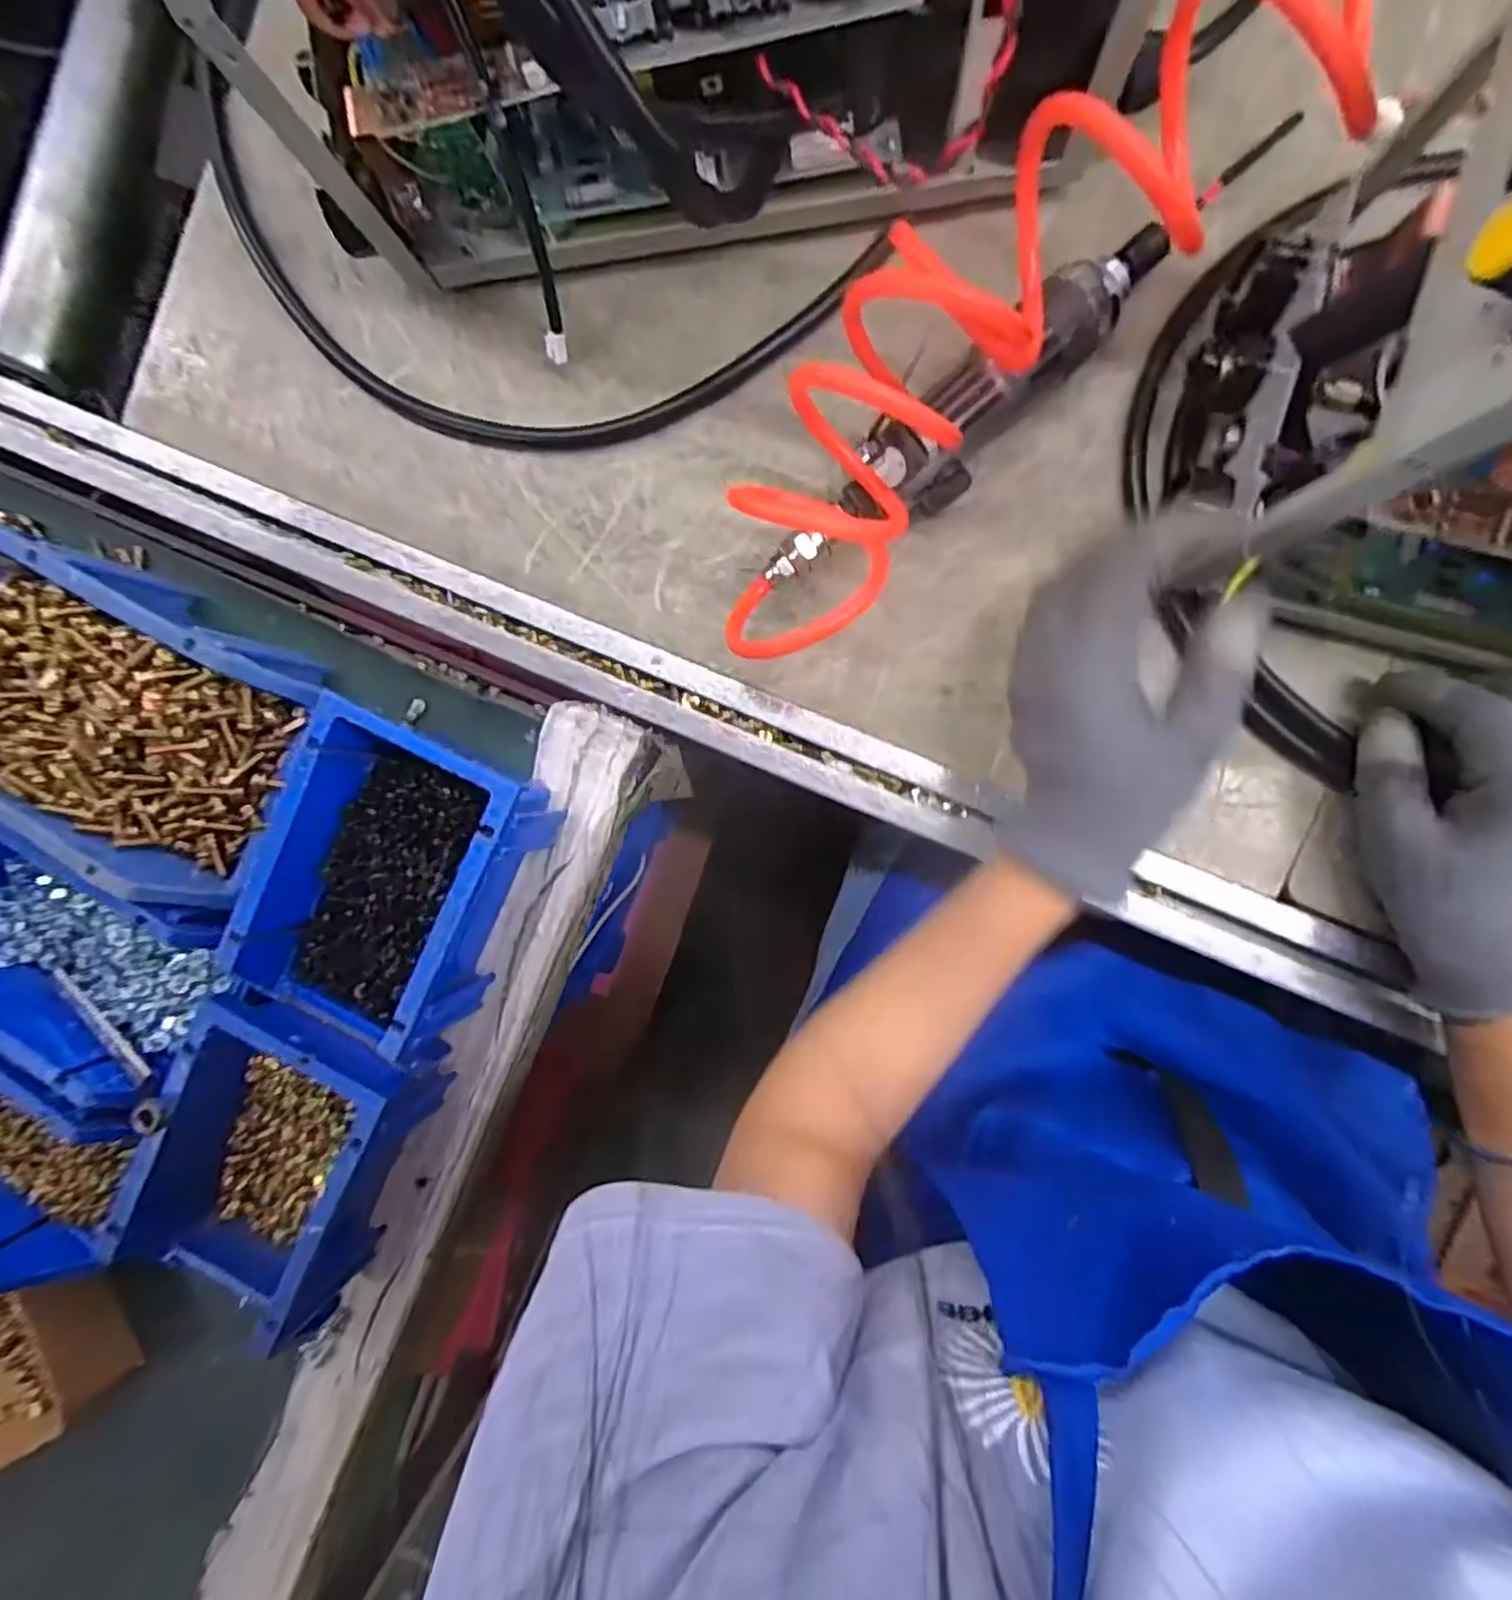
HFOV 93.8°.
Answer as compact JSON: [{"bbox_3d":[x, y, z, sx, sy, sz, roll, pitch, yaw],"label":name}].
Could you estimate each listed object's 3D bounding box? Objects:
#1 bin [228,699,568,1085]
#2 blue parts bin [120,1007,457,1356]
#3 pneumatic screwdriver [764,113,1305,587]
[{"bbox_3d":[-0.173,0.045,0.344,0.098,0.073,0.156,25,95,5],"label":"bin"},{"bbox_3d":[-0.240,0.191,0.358,0.095,0.077,0.174,25,94,4],"label":"blue parts bin"},{"bbox_3d":[0.140,-0.212,0.345,0.252,0.044,0.051,-38,88,5],"label":"pneumatic screwdriver"}]

